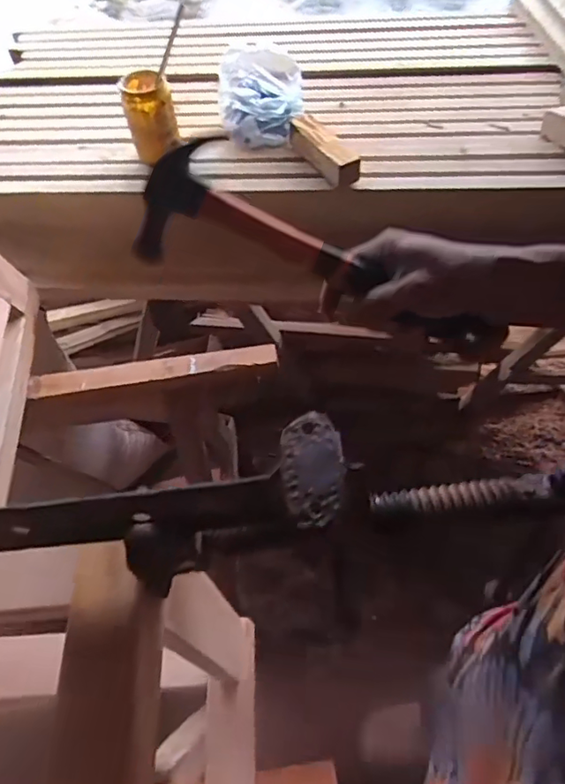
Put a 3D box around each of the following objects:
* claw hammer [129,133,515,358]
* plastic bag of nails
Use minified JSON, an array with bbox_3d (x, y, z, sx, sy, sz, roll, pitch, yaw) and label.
[{"bbox_3d":[0.038,-0.106,0.479,0.318,0.107,0.040,22,58,-5],"label":"claw hammer"},{"bbox_3d":[-0.043,-0.600,1.140,0.162,0.110,0.213,-3,55,2],"label":"plastic bag of nails"}]

